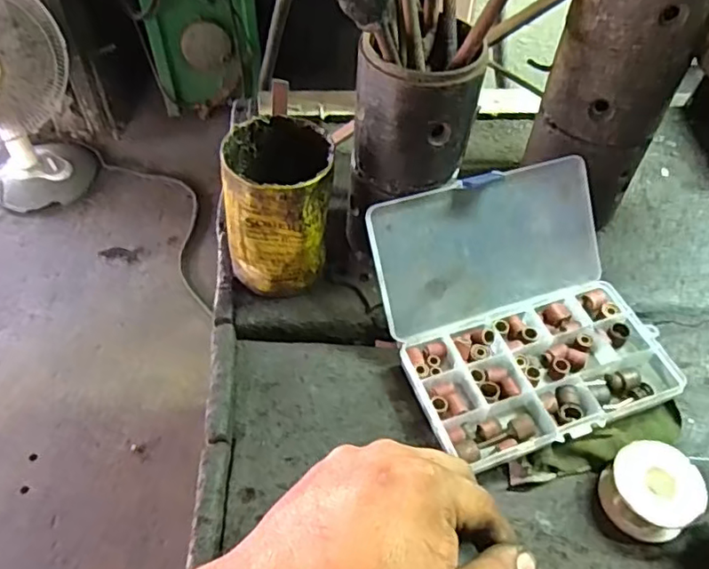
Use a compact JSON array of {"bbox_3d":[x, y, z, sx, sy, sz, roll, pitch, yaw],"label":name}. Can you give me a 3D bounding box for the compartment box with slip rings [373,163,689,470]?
[{"bbox_3d":[0.117,0.013,0.412,0.178,0.076,0.171,-16,53,-14],"label":"compartment box with slip rings"}]

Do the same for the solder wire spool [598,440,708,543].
[{"bbox_3d":[0.185,0.129,0.374,0.051,0.033,0.051,1,50,-1],"label":"solder wire spool"}]

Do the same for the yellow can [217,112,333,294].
[{"bbox_3d":[-0.054,-0.055,0.436,0.073,0.113,0.070,1,50,-1],"label":"yellow can"}]

